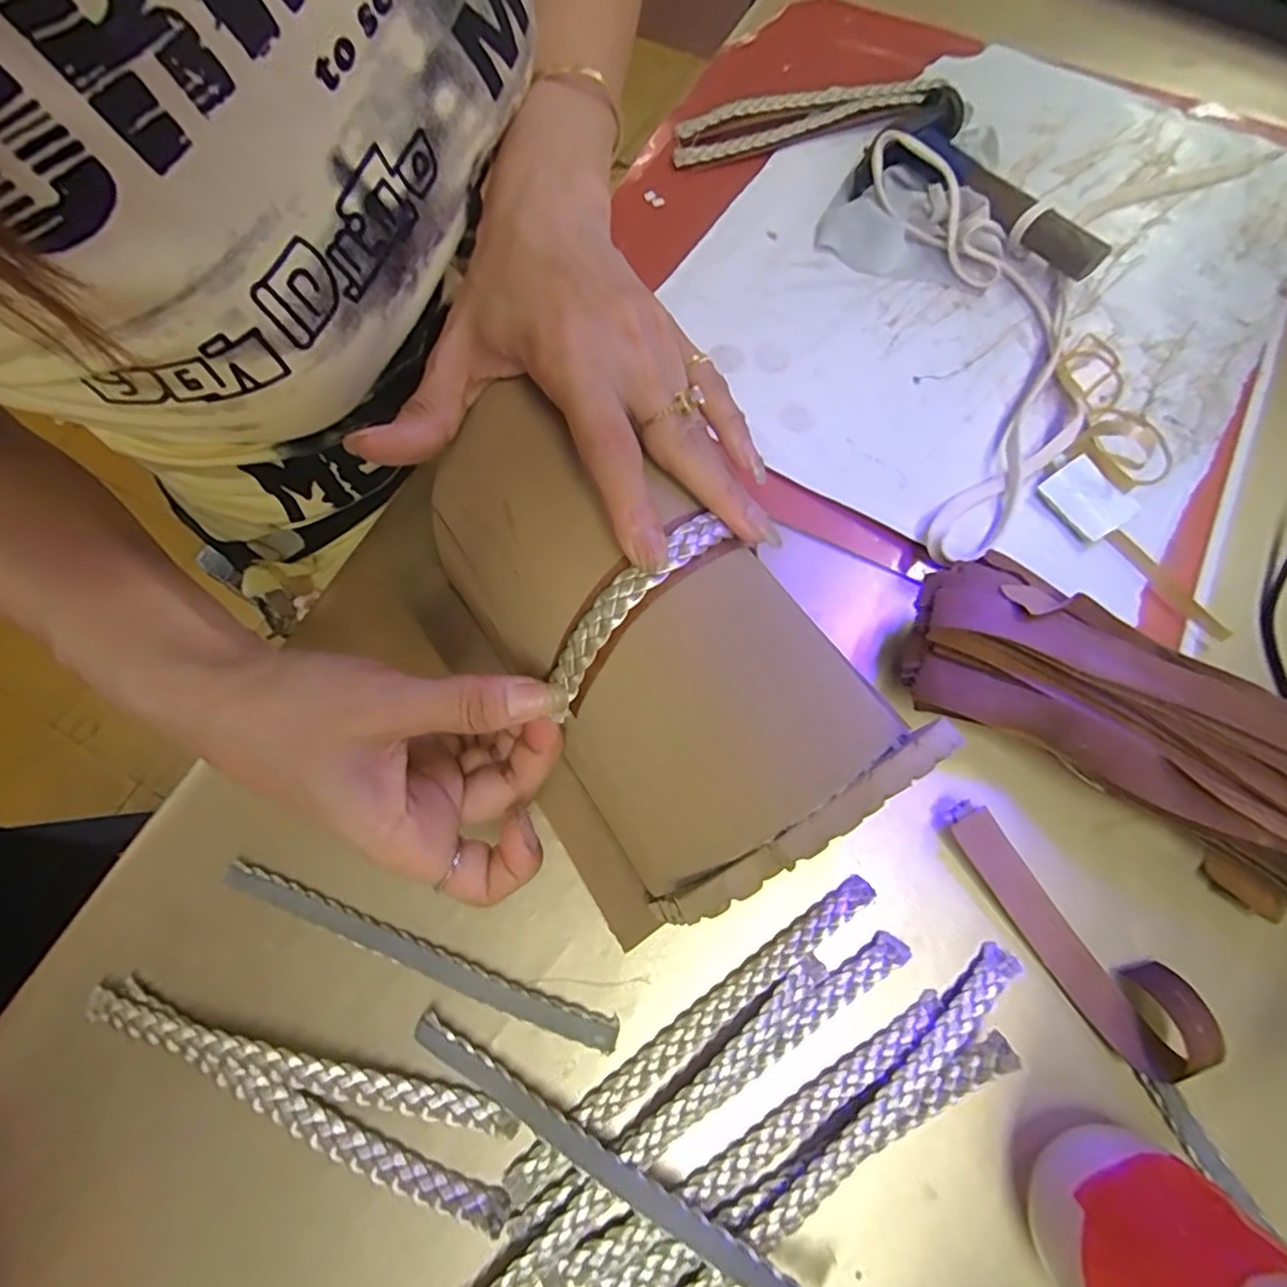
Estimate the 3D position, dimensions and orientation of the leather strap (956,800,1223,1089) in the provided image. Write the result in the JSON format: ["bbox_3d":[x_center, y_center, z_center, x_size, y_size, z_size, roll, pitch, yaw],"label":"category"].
[{"bbox_3d":[0.184,0.122,0.267,0.035,0.026,0.118,-34,75,-9],"label":"leather strap"}]

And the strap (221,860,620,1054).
[{"bbox_3d":[-0.101,0.137,0.276,0.187,0.005,0.012,19,74,7],"label":"strap"}]

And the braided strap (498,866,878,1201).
[{"bbox_3d":[0.023,0.162,0.265,0.188,0.004,0.013,-36,75,-10],"label":"braided strap"}]

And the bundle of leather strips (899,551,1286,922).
[{"bbox_3d":[0.211,0.028,0.278,0.193,0.052,0.085,29,75,10],"label":"bundle of leather strips"}]

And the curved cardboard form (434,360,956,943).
[{"bbox_3d":[-0.016,0.010,0.254,0.118,0.121,0.192,-35,75,-9],"label":"curved cardboard form"}]

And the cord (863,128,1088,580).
[{"bbox_3d":[0.198,-0.169,0.350,0.109,0.033,0.279,-1,73,1],"label":"cord"}]

